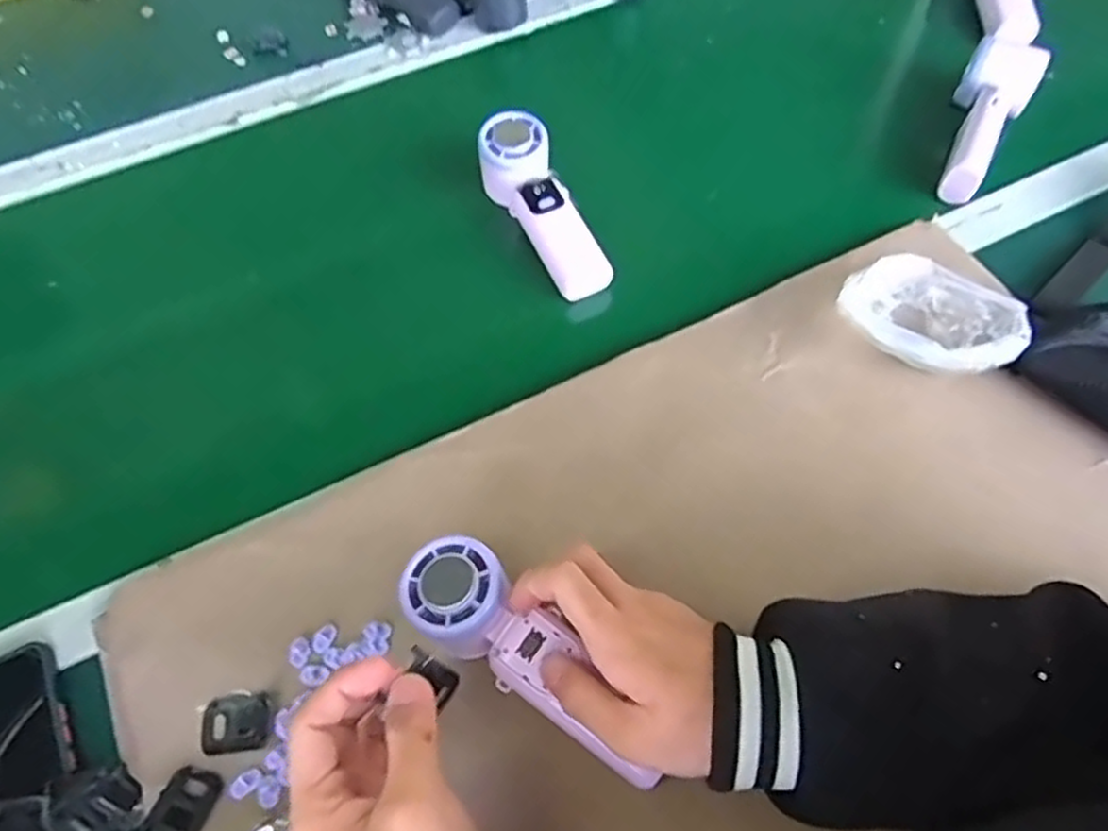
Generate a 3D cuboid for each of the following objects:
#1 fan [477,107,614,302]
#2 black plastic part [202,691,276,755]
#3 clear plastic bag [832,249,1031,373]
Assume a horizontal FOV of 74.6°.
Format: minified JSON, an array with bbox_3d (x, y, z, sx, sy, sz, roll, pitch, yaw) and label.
[{"bbox_3d":[-0.010,-0.167,0.589,0.051,0.045,0.170,-25,76,-13],"label":"fan"},{"bbox_3d":[-0.176,0.171,0.404,0.038,0.004,0.029,-7,60,-3],"label":"black plastic part"},{"bbox_3d":[0.257,-0.065,0.500,0.110,0.033,0.088,37,67,20],"label":"clear plastic bag"}]

